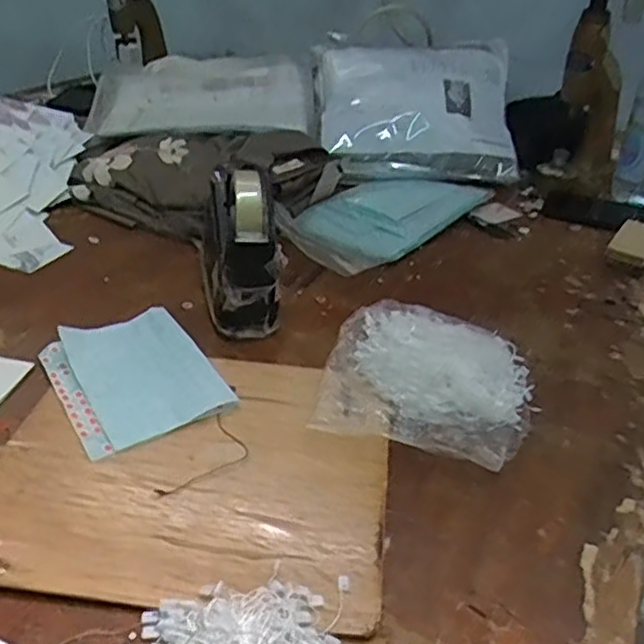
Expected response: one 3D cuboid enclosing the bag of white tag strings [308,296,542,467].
[{"bbox_3d":[0.092,0.049,0.571,0.171,0.035,0.162,11,36,9],"label":"bag of white tag strings"}]

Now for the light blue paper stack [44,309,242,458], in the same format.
[{"bbox_3d":[-0.162,0.044,0.576,0.123,0.008,0.156,-19,41,-30],"label":"light blue paper stack"}]

